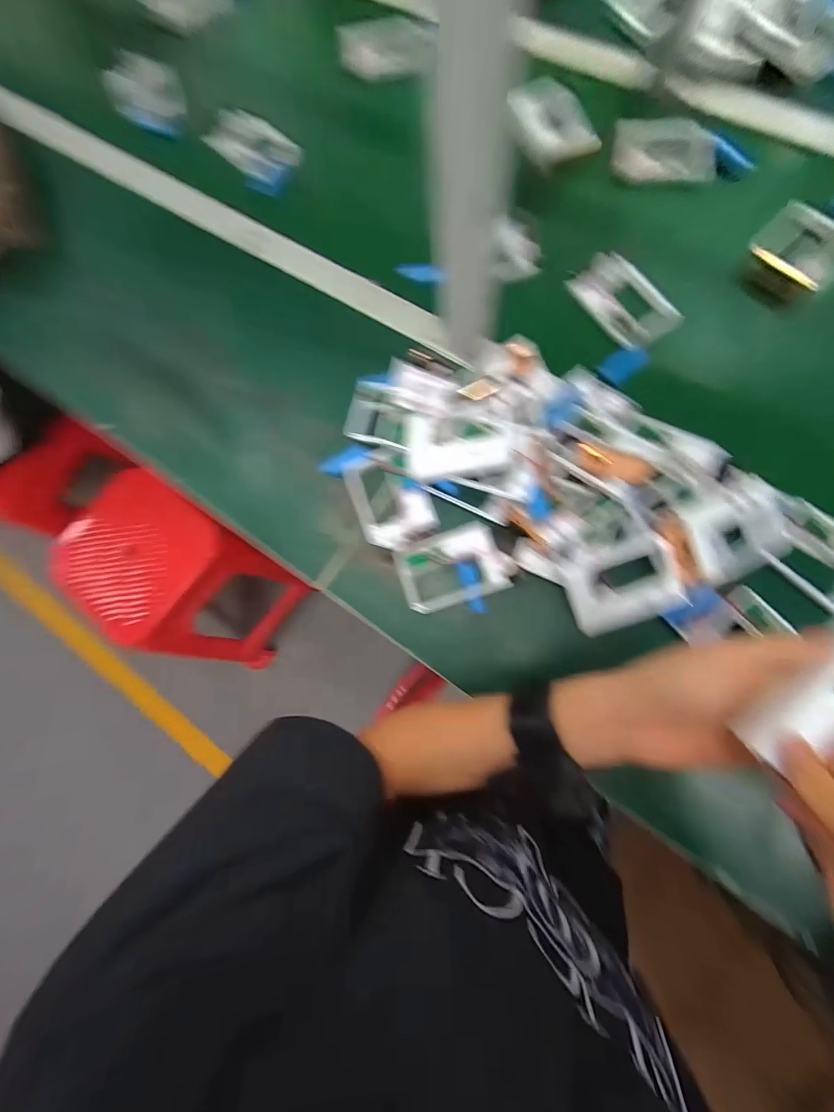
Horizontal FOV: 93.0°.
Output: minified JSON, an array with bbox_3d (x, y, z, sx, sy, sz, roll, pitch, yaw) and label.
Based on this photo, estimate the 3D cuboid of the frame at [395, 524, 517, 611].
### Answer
[{"bbox_3d":[0.037,0.010,0.397,0.107,0.019,0.071,-20,81,3],"label":"frame"}]

